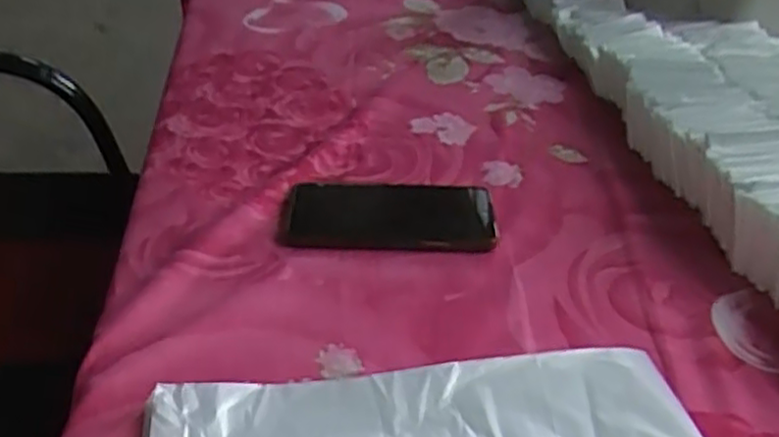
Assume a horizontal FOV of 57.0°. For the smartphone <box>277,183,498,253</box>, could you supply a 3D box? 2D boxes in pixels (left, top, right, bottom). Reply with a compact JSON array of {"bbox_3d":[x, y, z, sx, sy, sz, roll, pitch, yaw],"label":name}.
[{"bbox_3d":[0.001,-0.005,0.585,0.170,0.012,0.088,4,44,-2],"label":"smartphone"}]

